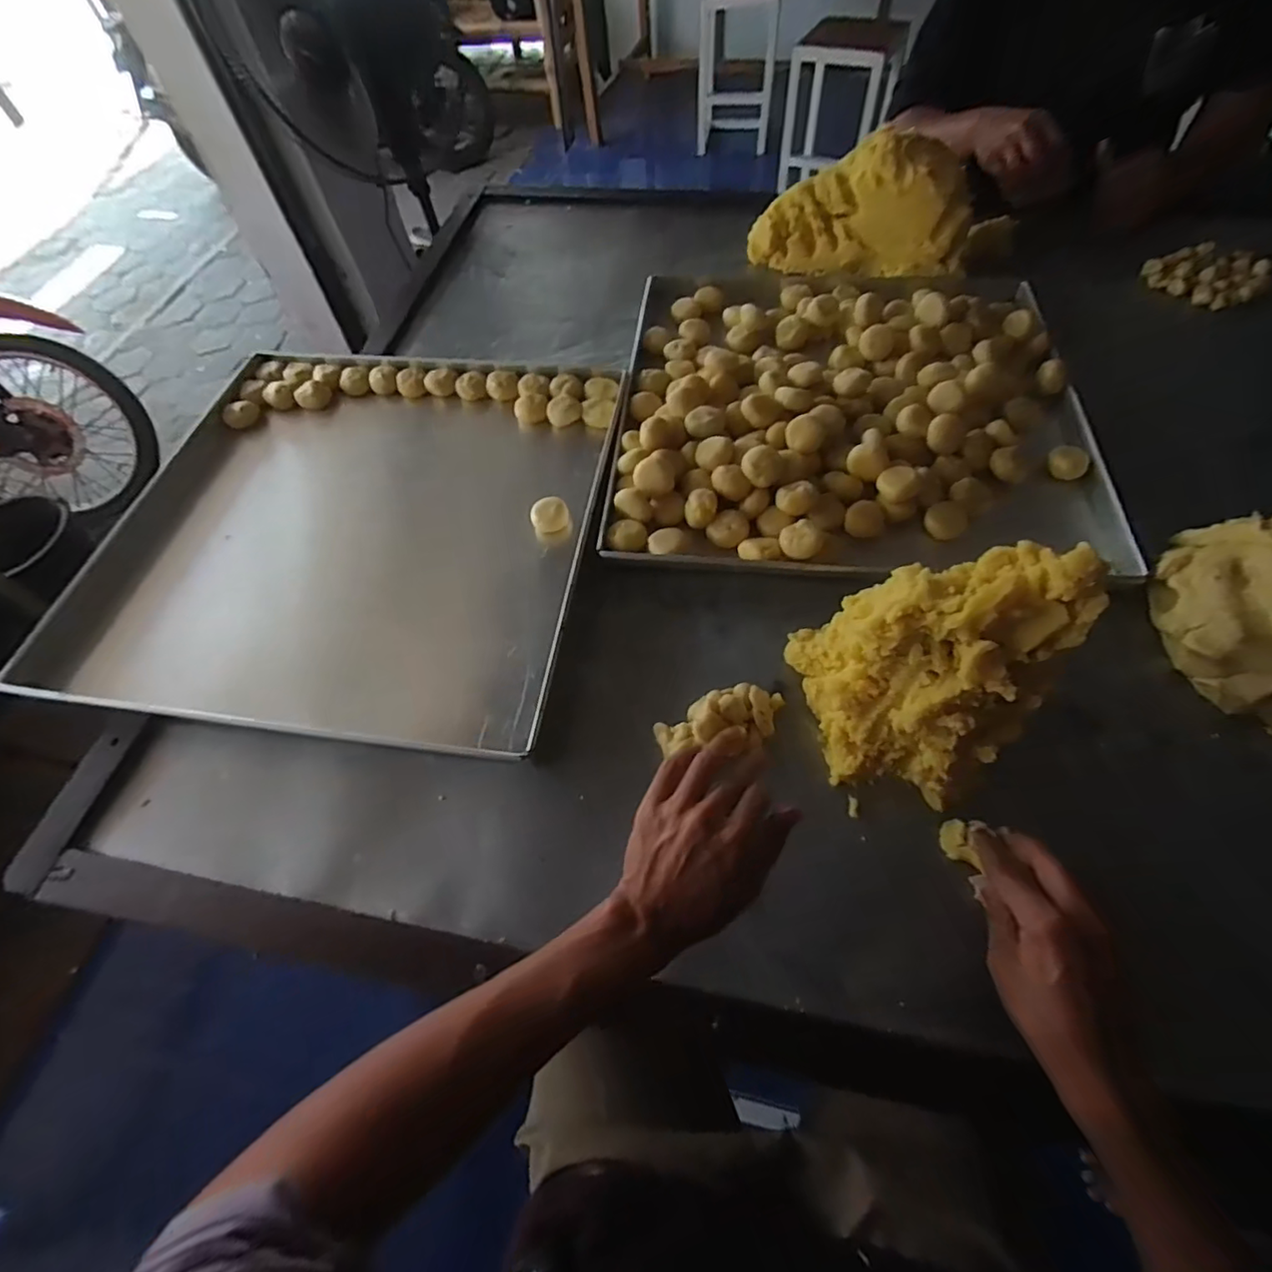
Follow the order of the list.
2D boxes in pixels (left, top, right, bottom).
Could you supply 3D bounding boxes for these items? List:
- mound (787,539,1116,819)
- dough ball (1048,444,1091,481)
[{"bbox_3d":[0.212,0.024,0.449,0.177,0.165,0.144,13,61,11],"label":"mound"},{"bbox_3d":[0.473,-0.189,0.655,0.038,0.029,0.034,30,65,20],"label":"dough ball"}]

